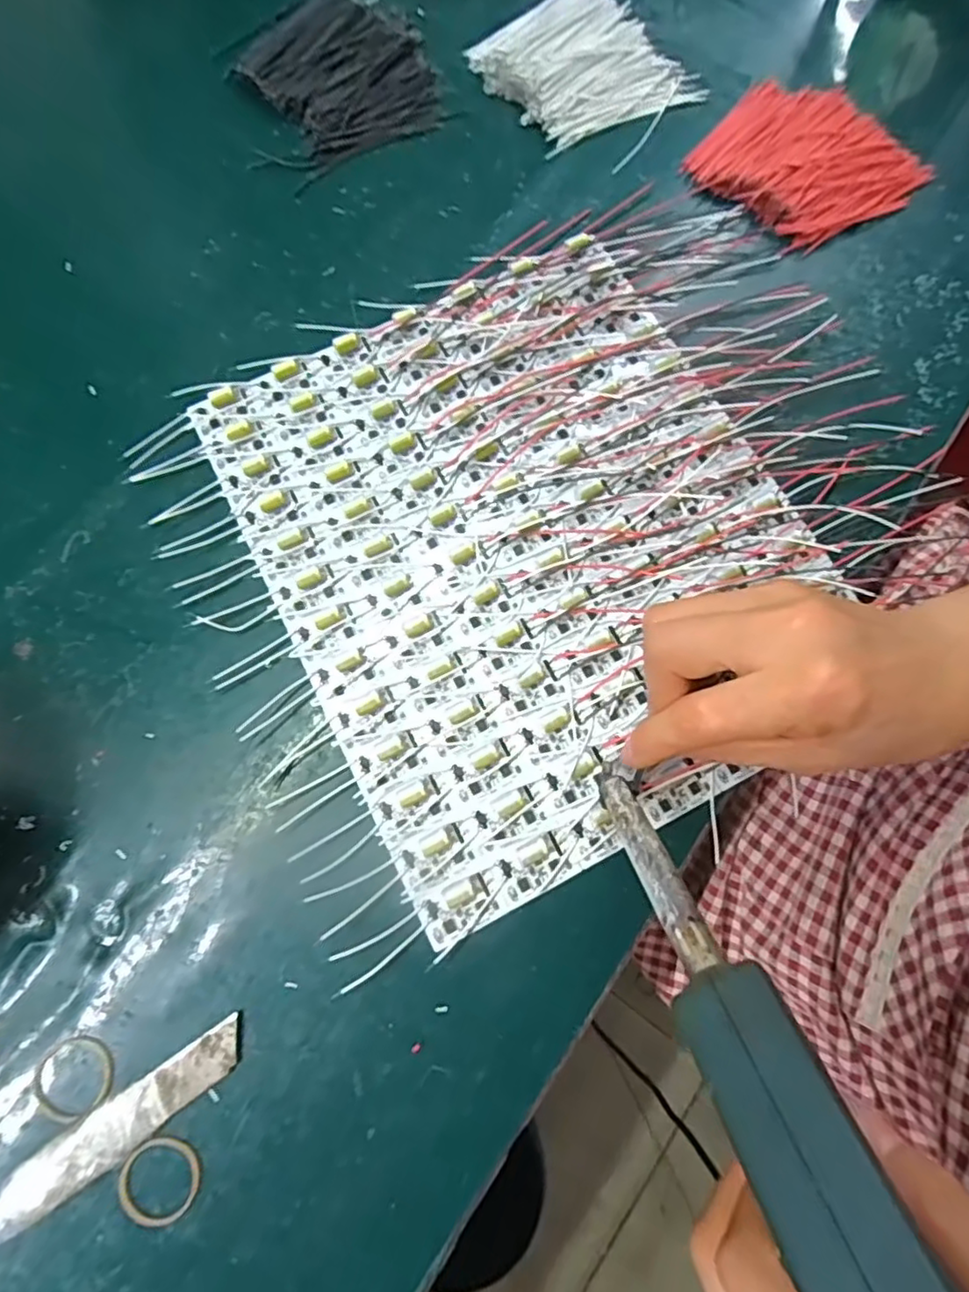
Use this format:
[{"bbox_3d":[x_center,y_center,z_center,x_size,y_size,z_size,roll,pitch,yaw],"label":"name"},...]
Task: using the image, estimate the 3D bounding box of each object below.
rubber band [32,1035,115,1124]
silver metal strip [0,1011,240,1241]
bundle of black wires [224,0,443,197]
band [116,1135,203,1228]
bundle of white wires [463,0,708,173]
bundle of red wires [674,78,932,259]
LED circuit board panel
[{"bbox_3d":[-0.162,0.171,0.249,0.031,0.006,0.029,0,76,1],"label":"rubber band"},{"bbox_3d":[-0.140,0.184,0.242,0.103,0.009,0.019,-35,78,-8],"label":"silver metal strip"},{"bbox_3d":[-0.089,-0.338,0.374,0.116,0.020,0.107,-28,77,-6],"label":"bundle of black wires"},{"bbox_3d":[-0.124,0.204,0.239,0.029,0.004,0.030,0,76,1],"label":"band"},{"bbox_3d":[0.061,-0.345,0.376,0.098,0.018,0.120,-41,79,-9],"label":"bundle of white wires"},{"bbox_3d":[0.181,-0.273,0.355,0.096,0.014,0.108,-43,79,-10],"label":"bundle of red wires"},{"bbox_3d":[0.019,-0.051,0.302,0.237,0.009,0.283,-28,77,-6],"label":"LED circuit board panel"}]

